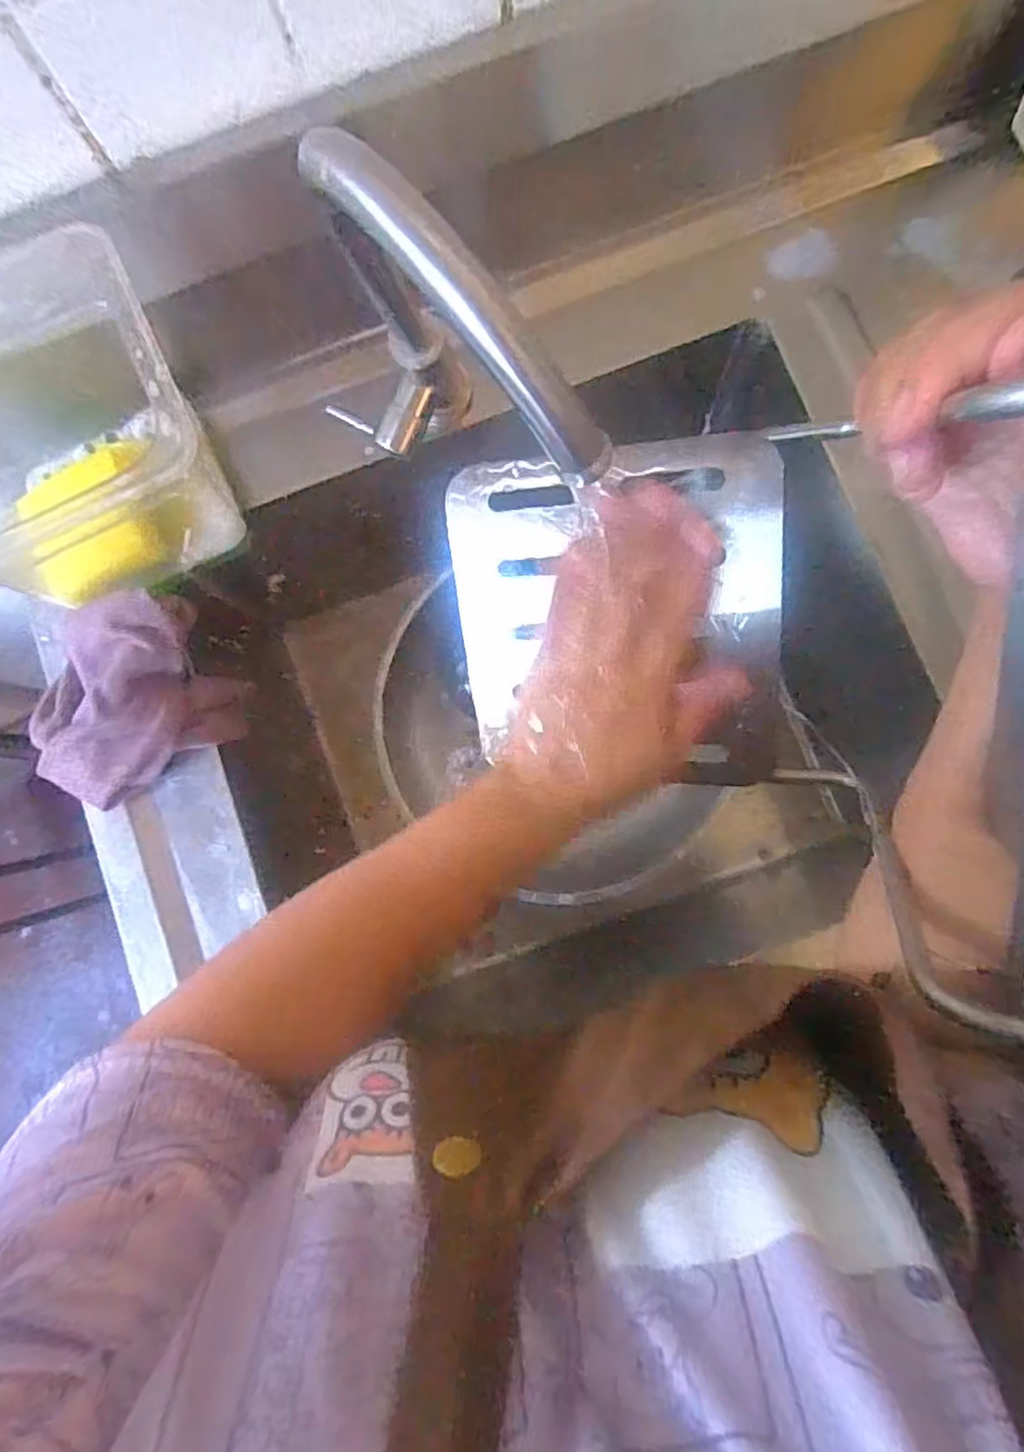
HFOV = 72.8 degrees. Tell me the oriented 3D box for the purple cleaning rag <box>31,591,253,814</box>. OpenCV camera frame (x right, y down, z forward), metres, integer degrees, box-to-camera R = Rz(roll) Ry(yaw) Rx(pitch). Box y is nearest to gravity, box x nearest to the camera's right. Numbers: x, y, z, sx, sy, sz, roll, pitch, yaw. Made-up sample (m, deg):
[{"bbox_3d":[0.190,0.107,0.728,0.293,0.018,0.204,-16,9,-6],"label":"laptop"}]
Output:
[{"bbox_3d":[-0.256,-0.017,0.456,0.131,0.050,0.113,-35,84,-1],"label":"purple cleaning rag"}]

